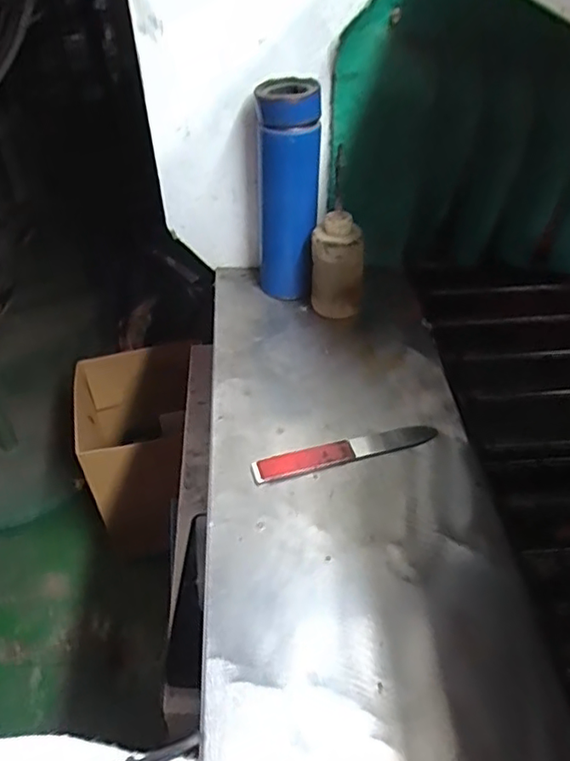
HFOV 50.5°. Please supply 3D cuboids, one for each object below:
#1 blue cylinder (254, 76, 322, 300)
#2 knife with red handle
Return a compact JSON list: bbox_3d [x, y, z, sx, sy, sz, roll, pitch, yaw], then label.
[{"bbox_3d":[0.003,-0.191,0.633,0.070,0.209,0.062,-3,43,0],"label":"blue cylinder"},{"bbox_3d":[0.052,0.060,0.517,0.159,0.006,0.024,-13,44,-9],"label":"knife with red handle"}]

